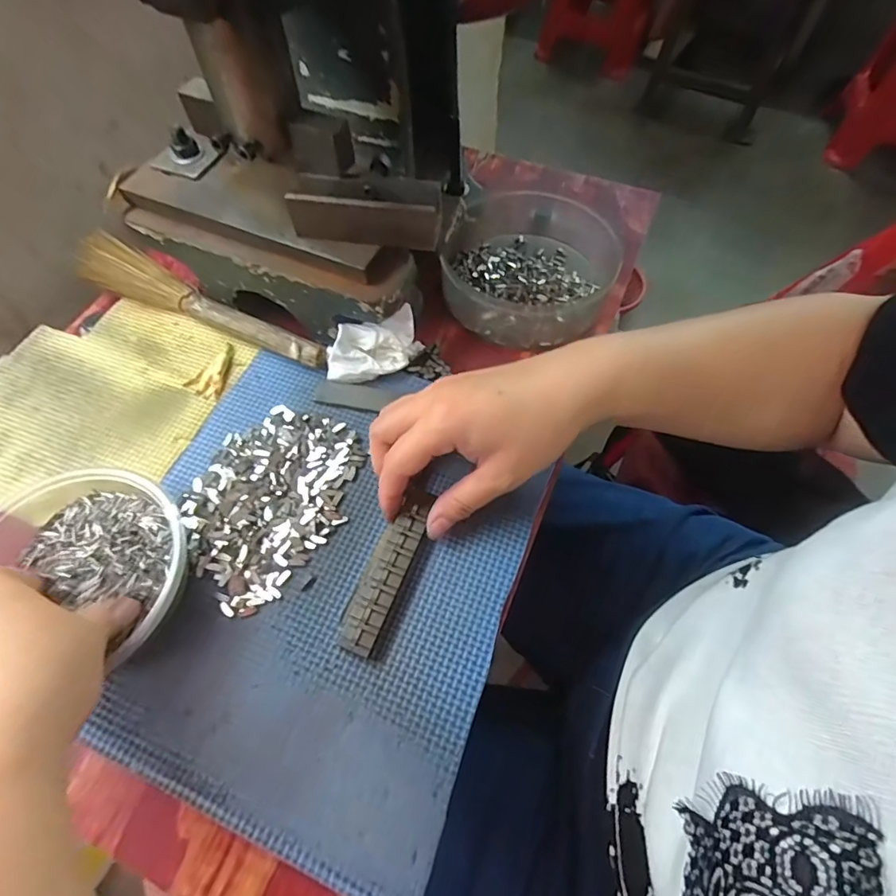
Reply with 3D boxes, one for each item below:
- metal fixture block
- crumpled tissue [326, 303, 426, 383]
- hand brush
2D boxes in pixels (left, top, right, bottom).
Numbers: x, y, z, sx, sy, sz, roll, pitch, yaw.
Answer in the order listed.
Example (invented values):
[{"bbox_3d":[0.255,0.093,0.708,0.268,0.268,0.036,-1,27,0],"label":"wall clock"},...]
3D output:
[{"bbox_3d":[-0.032,0.069,0.290,0.026,0.014,0.098,18,64,11],"label":"metal fixture block"},{"bbox_3d":[-0.053,-0.071,0.352,0.066,0.033,0.033,-11,62,-6],"label":"crumpled tissue"},{"bbox_3d":[-0.196,-0.107,0.381,0.234,0.018,0.041,28,65,14],"label":"hand brush"}]

